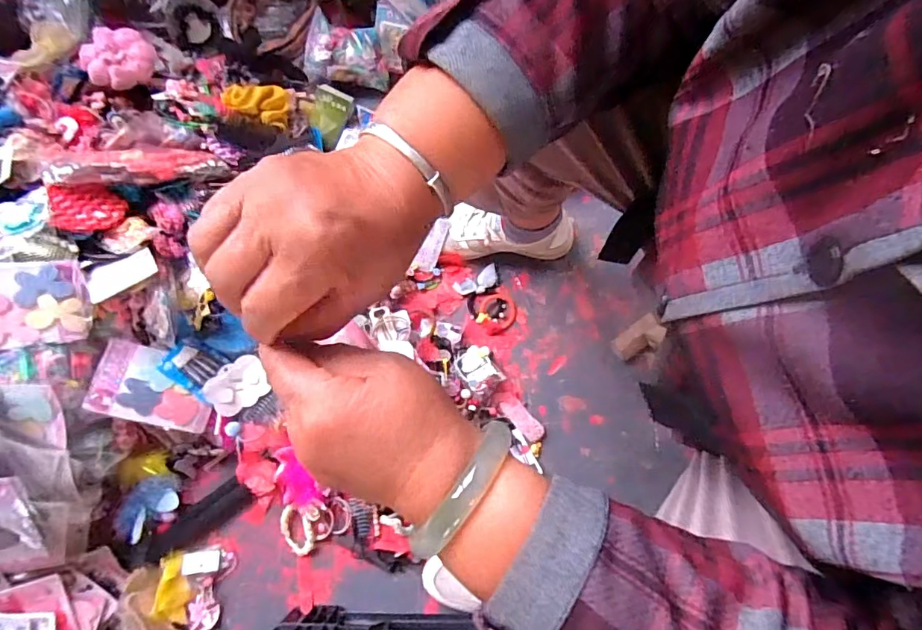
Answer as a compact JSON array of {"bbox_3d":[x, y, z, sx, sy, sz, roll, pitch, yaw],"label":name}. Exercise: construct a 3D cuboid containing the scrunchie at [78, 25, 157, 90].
[{"bbox_3d":[-0.516,-0.387,0.751,0.087,0.040,0.095,0,79,-1],"label":"scrunchie"}]

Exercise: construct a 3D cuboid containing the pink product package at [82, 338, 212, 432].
[{"bbox_3d":[-0.400,0.094,0.666,0.139,0.008,0.092,22,69,-29],"label":"pink product package"}]

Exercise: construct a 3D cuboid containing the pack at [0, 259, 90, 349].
[{"bbox_3d":[-0.520,-0.013,0.586,0.141,0.010,0.099,-4,93,-25],"label":"pack"}]

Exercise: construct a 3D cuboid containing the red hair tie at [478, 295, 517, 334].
[{"bbox_3d":[0.056,-0.003,0.768,0.057,0.007,0.059,0,79,-1],"label":"red hair tie"}]

